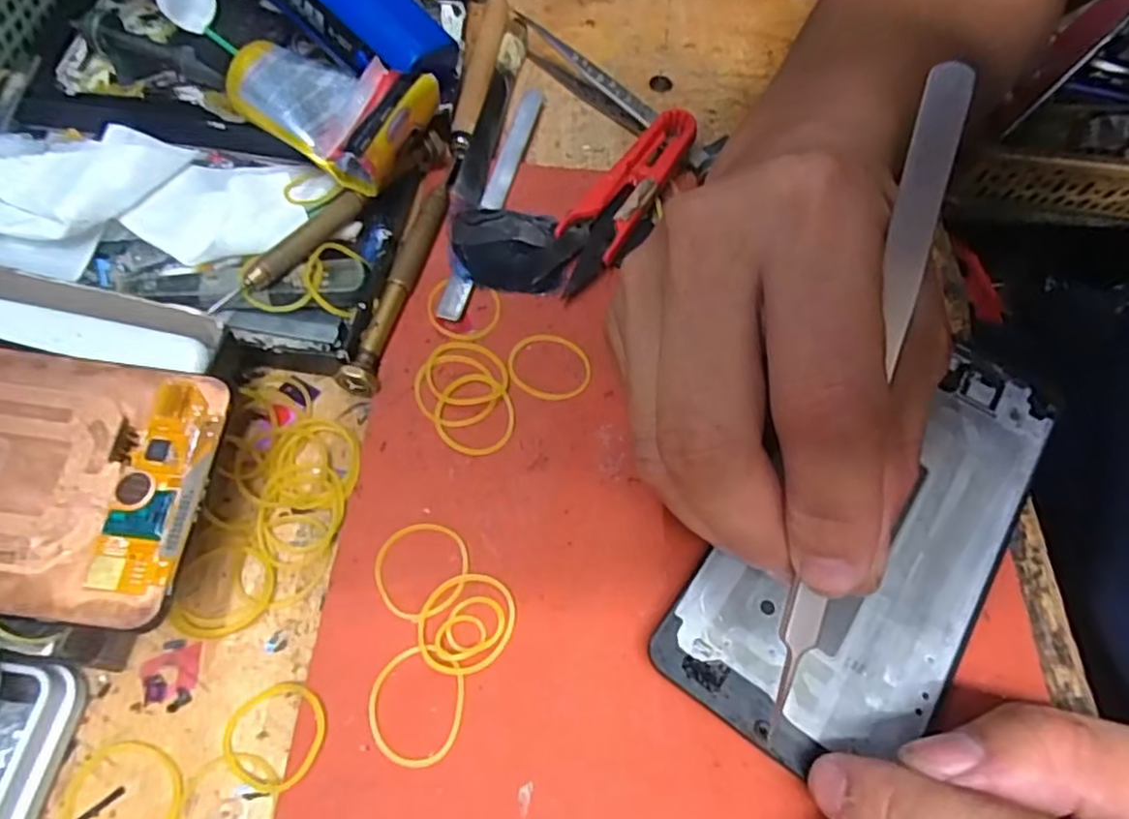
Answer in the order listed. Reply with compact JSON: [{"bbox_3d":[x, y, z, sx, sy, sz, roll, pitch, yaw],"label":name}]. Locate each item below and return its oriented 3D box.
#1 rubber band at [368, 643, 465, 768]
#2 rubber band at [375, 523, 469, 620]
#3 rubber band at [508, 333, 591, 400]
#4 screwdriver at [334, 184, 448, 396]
[{"bbox_3d":[-0.039,0.078,0.180,0.025,0.004,0.029,9,61,2],"label":"rubber band"},{"bbox_3d":[-0.042,0.046,0.198,0.027,0.004,0.028,-4,62,-6],"label":"rubber band"},{"bbox_3d":[-0.005,-0.016,0.235,0.028,0.004,0.026,1,61,-3],"label":"rubber band"},{"bbox_3d":[-0.060,-0.046,0.245,0.013,0.009,0.089,13,61,3],"label":"screwdriver"}]

